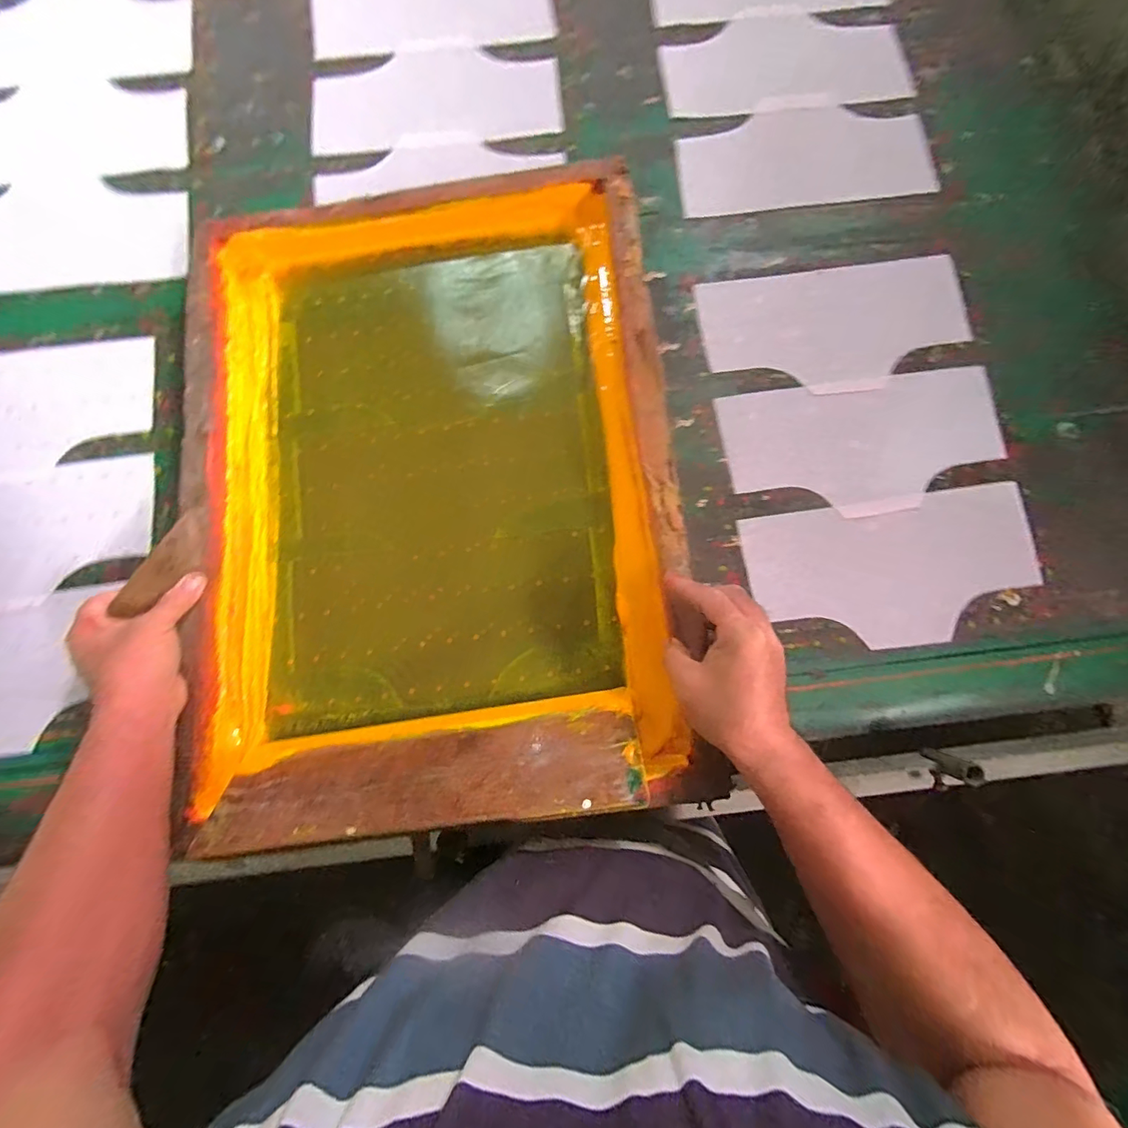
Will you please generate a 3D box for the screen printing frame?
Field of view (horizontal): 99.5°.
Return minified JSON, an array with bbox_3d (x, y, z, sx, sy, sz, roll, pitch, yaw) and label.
[{"bbox_3d":[-0.151,-0.104,0.507,0.498,0.110,0.672,-5,79,-1],"label":"screen printing frame"}]

